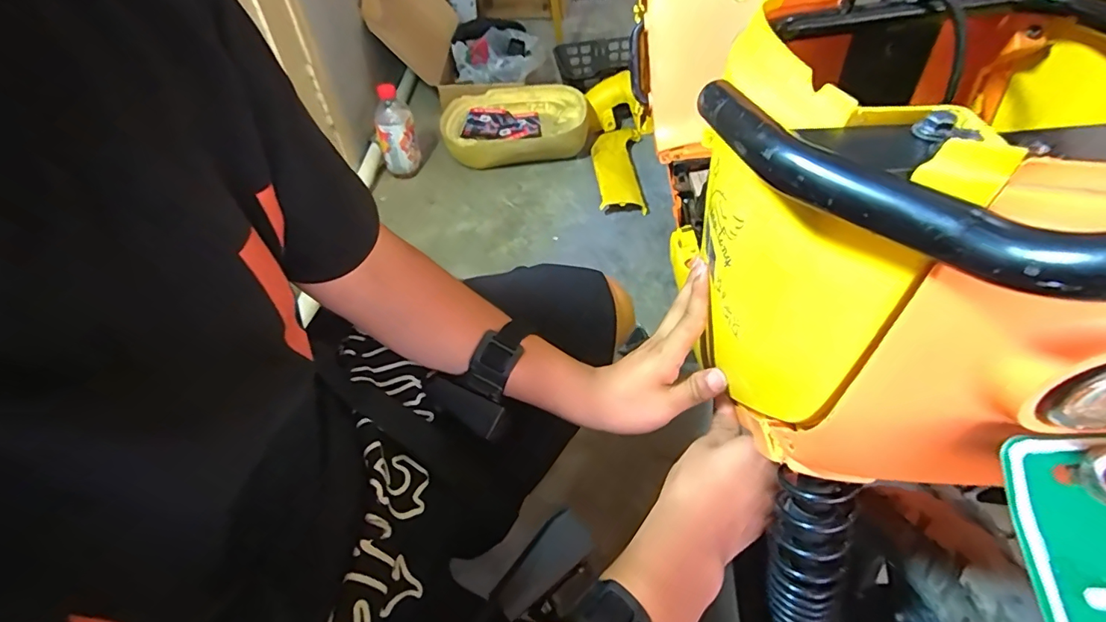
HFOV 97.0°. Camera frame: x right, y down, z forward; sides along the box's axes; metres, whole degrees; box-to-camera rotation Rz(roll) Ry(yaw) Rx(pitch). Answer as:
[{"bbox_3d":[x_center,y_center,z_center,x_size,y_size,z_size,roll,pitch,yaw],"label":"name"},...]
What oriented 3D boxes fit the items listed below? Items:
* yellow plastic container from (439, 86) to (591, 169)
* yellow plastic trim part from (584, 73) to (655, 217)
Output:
[{"bbox_3d":[-0.100,-0.490,1.300,0.387,0.100,0.274,-1,47,2],"label":"yellow plastic container"},{"bbox_3d":[0.155,-0.424,1.224,0.176,0.144,0.441,5,48,7],"label":"yellow plastic trim part"}]

